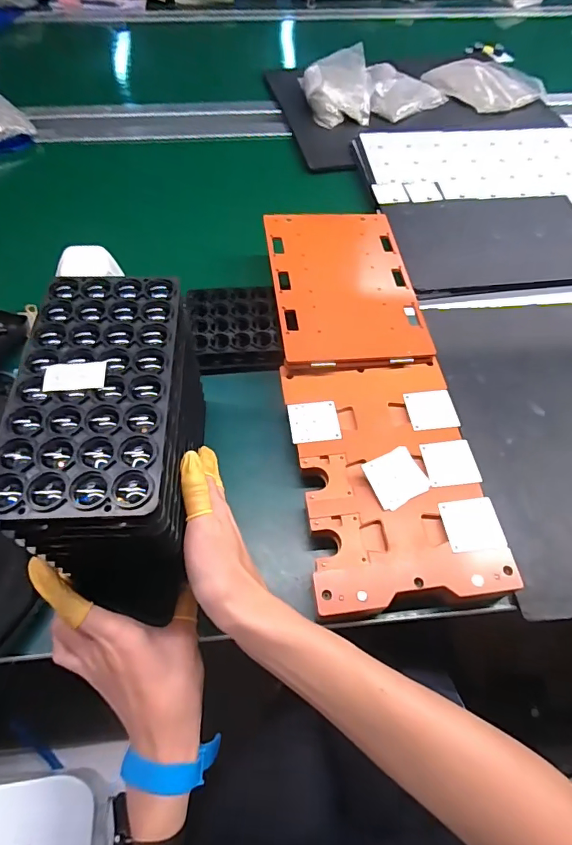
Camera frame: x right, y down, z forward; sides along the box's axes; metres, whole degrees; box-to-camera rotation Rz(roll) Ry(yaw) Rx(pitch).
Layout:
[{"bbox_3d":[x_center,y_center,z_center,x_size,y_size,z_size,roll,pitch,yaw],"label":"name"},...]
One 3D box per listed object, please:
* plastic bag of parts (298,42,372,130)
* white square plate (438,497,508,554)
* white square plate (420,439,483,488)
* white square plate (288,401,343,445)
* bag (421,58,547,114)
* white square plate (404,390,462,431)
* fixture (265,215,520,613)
[{"bbox_3d":[0.095,-0.601,0.824,0.117,0.054,0.170,-6,60,-5],"label":"plastic bag of parts"},{"bbox_3d":[0.162,0.089,0.399,0.046,0.004,0.046,-7,60,-1],"label":"white square plate"},{"bbox_3d":[0.154,0.038,0.430,0.047,0.004,0.046,-6,57,-3],"label":"white square plate"},{"bbox_3d":[0.028,-0.001,0.451,0.048,0.004,0.045,-7,60,-5],"label":"white square plate"},{"bbox_3d":[0.372,-0.647,0.875,0.179,0.032,0.192,-31,65,-18],"label":"bag"},{"bbox_3d":[0.147,-0.014,0.461,0.048,0.004,0.044,-6,60,-4],"label":"white square plate"},{"bbox_3d":[0.082,-0.050,0.483,0.163,0.046,0.455,-6,60,-4],"label":"fixture"}]

